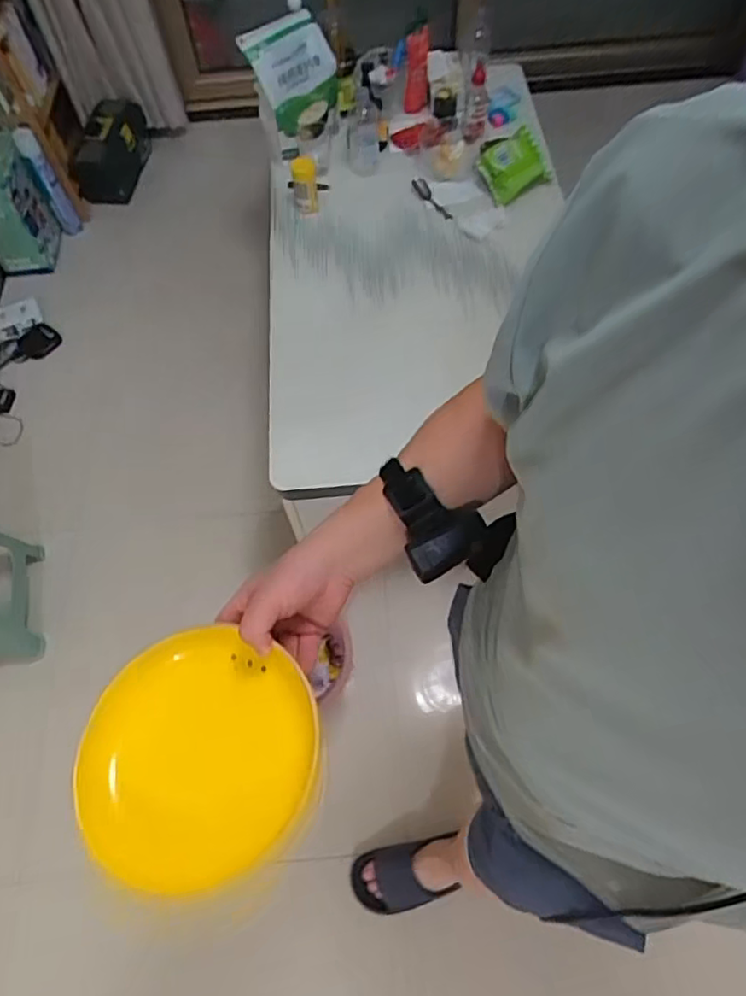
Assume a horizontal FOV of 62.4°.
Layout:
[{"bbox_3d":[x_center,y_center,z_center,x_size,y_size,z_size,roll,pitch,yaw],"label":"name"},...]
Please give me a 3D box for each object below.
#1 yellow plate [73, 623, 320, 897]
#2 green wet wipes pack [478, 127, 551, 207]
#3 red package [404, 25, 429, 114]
[{"bbox_3d":[-0.140,0.206,0.496,0.176,0.023,0.188,-1,62,2],"label":"yellow plate"},{"bbox_3d":[0.278,-0.656,1.220,0.123,0.107,0.014,-34,33,0],"label":"green wet wipes pack"},{"bbox_3d":[0.089,-0.848,1.218,0.045,0.048,0.159,6,98,6],"label":"red package"}]

